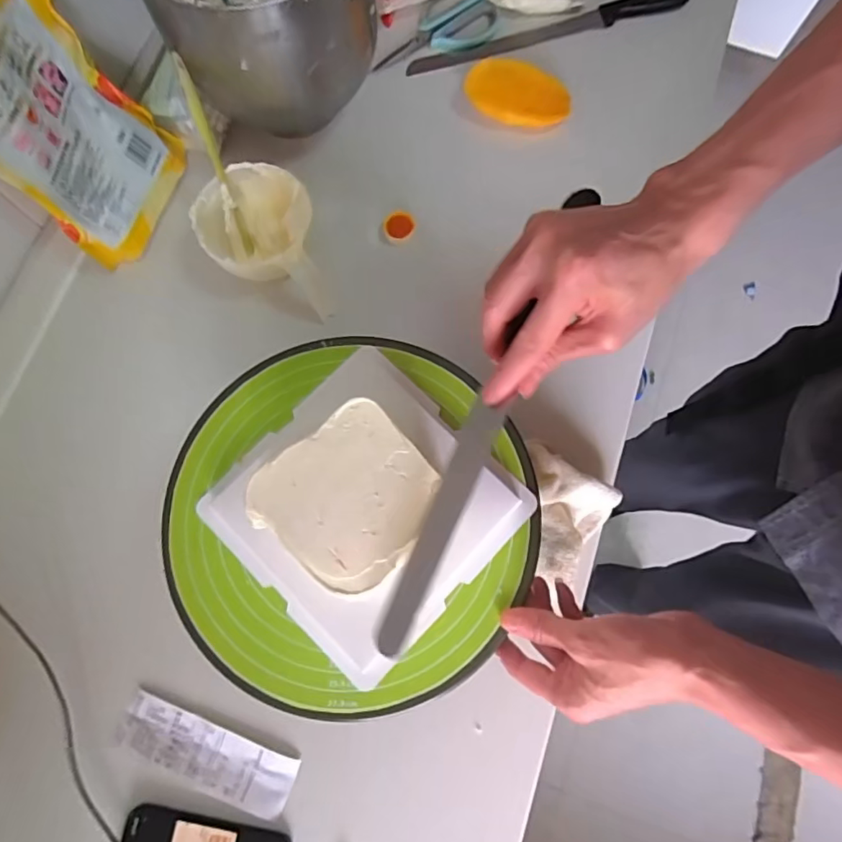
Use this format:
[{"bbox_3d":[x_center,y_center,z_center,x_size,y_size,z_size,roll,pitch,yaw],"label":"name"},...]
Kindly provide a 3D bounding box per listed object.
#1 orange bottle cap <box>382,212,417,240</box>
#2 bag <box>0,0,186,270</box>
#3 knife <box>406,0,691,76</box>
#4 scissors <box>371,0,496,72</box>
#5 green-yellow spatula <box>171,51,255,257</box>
[{"bbox_3d":[-0.024,-0.220,0.616,0.035,0.010,0.029,-33,78,-7],"label":"orange bottle cap"},{"bbox_3d":[-0.336,-0.283,0.517,0.028,0.250,0.164,10,72,20],"label":"bag"},{"bbox_3d":[0.162,-0.496,0.694,0.369,0.021,0.028,-18,77,-4],"label":"knife"},{"bbox_3d":[0.011,-0.494,0.691,0.164,0.017,0.082,-20,77,-4],"label":"scissors"},{"bbox_3d":[-0.207,-0.259,0.550,0.017,0.017,0.186,-16,118,-3],"label":"green-yellow spatula"}]

